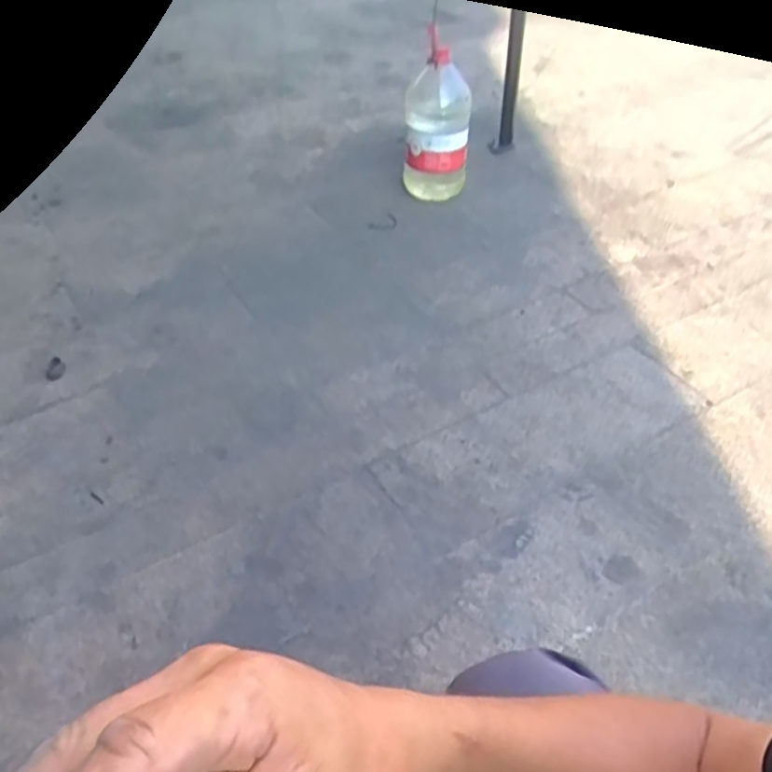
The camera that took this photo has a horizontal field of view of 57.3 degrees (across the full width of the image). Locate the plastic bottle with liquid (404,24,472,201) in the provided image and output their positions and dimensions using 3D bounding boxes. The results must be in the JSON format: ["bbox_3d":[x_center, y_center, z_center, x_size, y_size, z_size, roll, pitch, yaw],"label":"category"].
[{"bbox_3d":[0.116,-0.598,1.596,0.141,0.322,0.145,3,46,2],"label":"plastic bottle with liquid"}]

